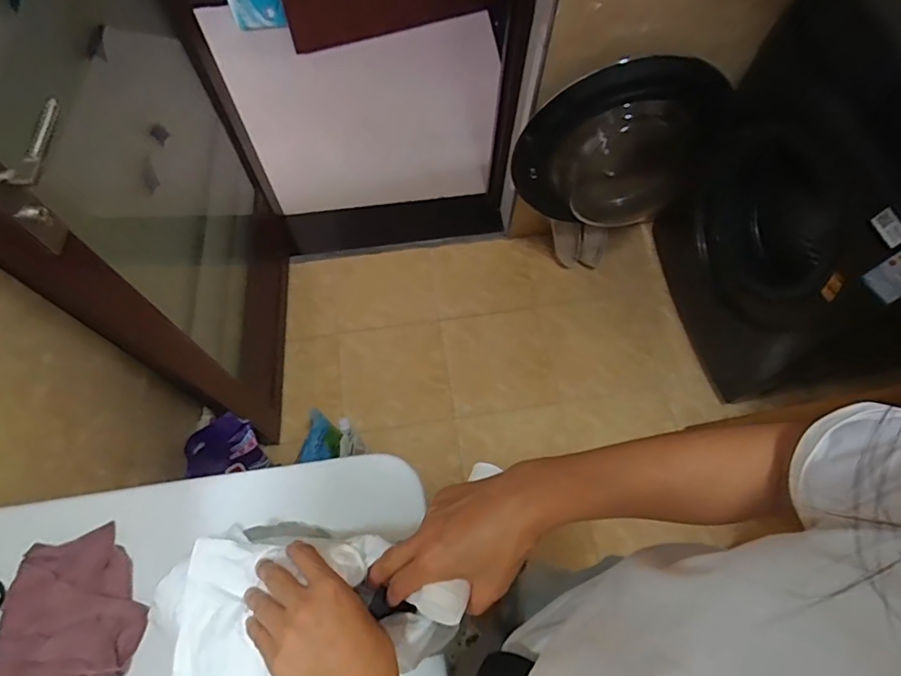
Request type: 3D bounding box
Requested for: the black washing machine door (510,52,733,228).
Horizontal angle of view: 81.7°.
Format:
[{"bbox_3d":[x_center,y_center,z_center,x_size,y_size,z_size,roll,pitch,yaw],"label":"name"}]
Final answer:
[{"bbox_3d":[0.379,-0.452,1.282,0.430,0.496,0.127,9,66,3],"label":"black washing machine door"}]

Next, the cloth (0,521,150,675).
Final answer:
[{"bbox_3d":[-0.377,0.268,0.517,0.129,0.011,0.136,-10,67,-5],"label":"cloth"}]

